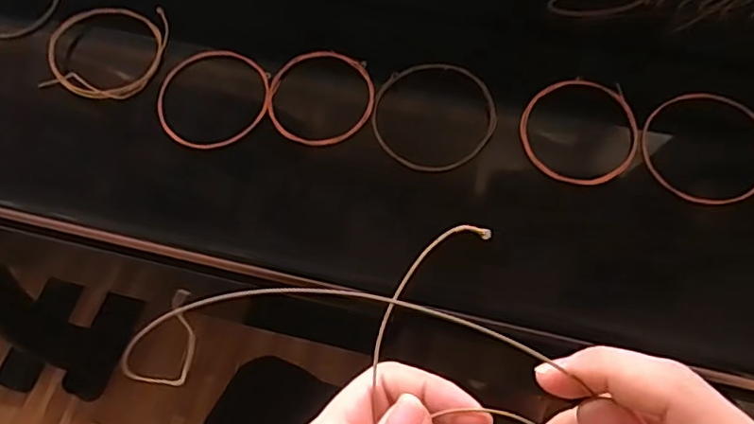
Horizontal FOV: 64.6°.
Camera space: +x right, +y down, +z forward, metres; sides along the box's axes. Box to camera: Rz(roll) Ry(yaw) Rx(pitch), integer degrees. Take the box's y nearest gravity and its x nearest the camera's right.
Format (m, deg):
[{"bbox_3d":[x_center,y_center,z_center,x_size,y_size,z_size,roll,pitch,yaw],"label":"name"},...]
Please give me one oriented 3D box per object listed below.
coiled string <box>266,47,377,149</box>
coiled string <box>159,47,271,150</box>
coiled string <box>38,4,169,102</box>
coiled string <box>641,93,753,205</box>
[{"bbox_3d":[-0.036,-0.075,0.386,0.068,0.007,0.069,-1,72,4],"label":"coiled string"},{"bbox_3d":[-0.106,-0.076,0.392,0.074,0.005,0.076,-4,69,3],"label":"coiled string"},{"bbox_3d":[-0.184,-0.109,0.409,0.075,0.019,0.080,0,59,0],"label":"coiled string"},{"bbox_3d":[0.199,-0.039,0.359,0.074,0.007,0.074,-2,71,6],"label":"coiled string"}]

